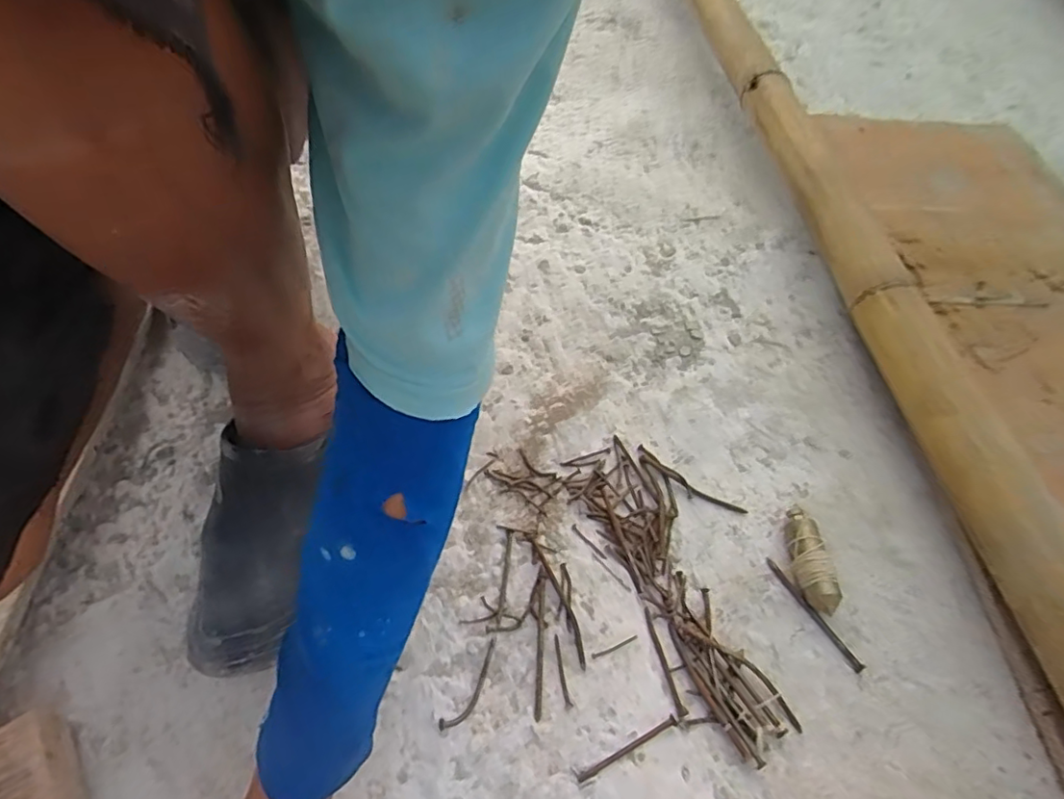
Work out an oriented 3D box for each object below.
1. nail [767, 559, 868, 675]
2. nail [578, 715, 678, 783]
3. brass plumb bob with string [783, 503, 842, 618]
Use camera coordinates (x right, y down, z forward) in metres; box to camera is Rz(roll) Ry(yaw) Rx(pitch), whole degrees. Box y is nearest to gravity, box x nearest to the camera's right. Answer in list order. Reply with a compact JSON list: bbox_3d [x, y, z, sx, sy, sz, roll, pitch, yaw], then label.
[{"bbox_3d":[0.213,0.162,0.446,0.006,0.006,0.095,-26,60,-19],"label":"nail"},{"bbox_3d":[0.063,0.229,0.384,0.074,0.004,0.005,-21,58,-17],"label":"nail"},{"bbox_3d":[0.216,0.125,0.460,0.024,0.027,0.082,-2,55,-4],"label":"brass plumb bob with string"}]

